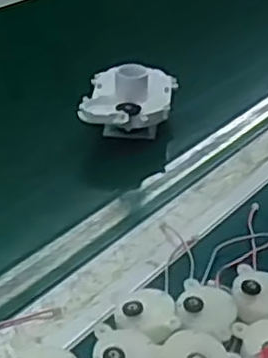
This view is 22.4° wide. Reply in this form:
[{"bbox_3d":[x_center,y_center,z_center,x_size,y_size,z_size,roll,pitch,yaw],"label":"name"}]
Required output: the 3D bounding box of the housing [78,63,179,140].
[{"bbox_3d":[-0.004,-0.064,0.561,0.069,0.057,0.079,6,33,4],"label":"housing"}]

